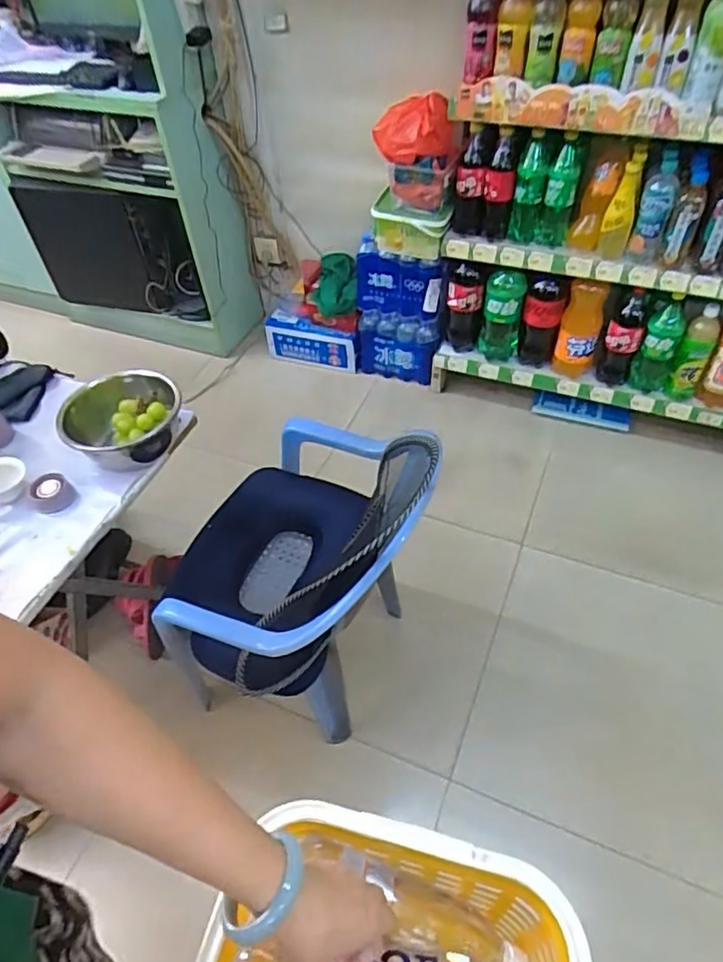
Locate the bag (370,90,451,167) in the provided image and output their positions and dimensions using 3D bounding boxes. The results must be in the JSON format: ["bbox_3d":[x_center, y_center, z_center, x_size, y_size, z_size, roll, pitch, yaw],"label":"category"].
[{"bbox_3d":[0.113,-0.792,1.353,0.176,0.127,0.069,0,51,4],"label":"bag"}]

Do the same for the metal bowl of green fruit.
[{"bbox_3d":[-0.399,-0.101,1.011,0.186,0.077,0.188,-2,51,2],"label":"metal bowl of green fruit"}]

